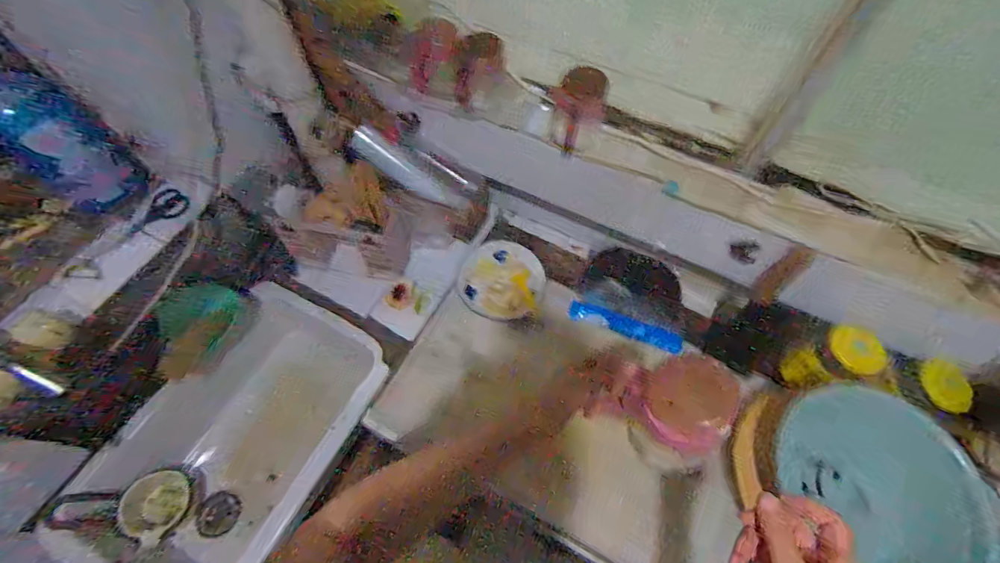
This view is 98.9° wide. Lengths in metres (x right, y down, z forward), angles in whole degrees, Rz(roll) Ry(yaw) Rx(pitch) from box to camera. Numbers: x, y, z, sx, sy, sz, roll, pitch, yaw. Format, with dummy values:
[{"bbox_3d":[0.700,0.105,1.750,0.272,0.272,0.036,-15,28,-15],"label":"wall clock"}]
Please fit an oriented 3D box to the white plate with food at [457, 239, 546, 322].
[{"bbox_3d":[0.005,-0.007,0.909,0.175,0.036,0.166,13,62,6],"label":"white plate with food"}]

